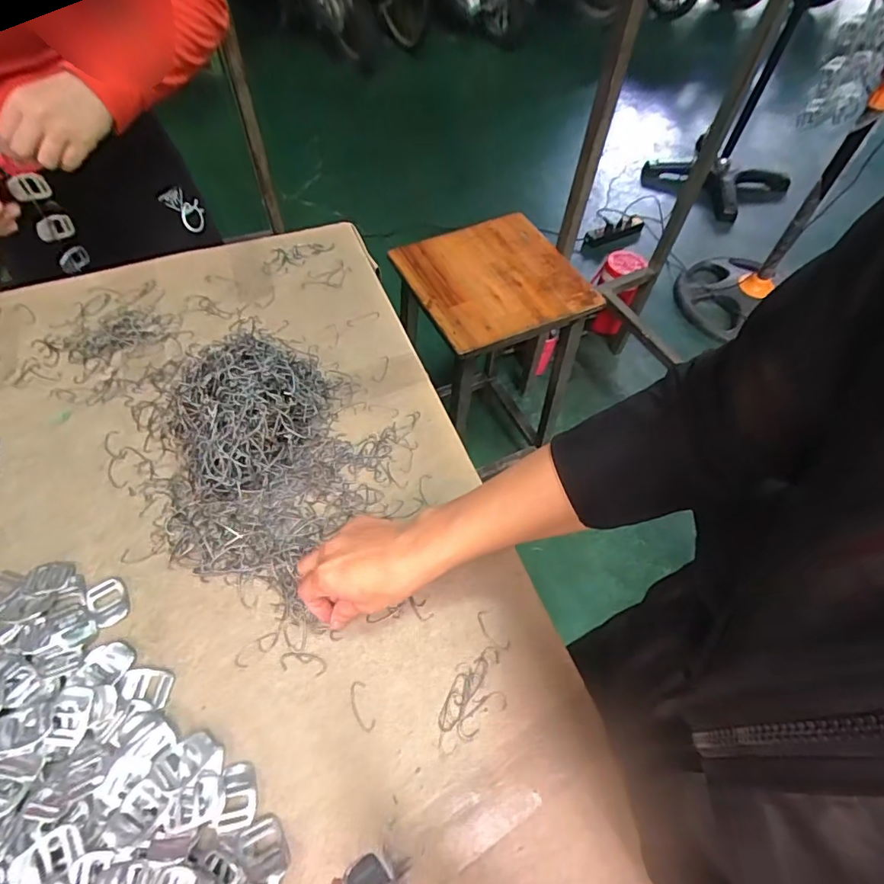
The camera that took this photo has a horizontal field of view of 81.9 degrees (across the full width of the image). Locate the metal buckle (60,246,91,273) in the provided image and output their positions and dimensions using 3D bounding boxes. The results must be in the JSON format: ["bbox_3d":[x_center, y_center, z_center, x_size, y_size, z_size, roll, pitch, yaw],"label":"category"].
[{"bbox_3d":[-0.480,-0.239,0.664,0.036,0.032,0.009,-38,65,-22],"label":"metal buckle"}]

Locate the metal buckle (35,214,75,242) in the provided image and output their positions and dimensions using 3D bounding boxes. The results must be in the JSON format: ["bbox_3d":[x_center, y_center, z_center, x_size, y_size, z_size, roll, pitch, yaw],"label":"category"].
[{"bbox_3d":[-0.470,-0.260,0.618,0.039,0.030,0.007,-38,65,-22],"label":"metal buckle"}]

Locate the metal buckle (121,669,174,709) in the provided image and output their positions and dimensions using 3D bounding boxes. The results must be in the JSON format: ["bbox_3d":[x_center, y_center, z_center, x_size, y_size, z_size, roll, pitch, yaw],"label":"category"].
[{"bbox_3d":[-0.229,0.190,0.394,0.035,0.011,0.024,7,57,4],"label":"metal buckle"}]

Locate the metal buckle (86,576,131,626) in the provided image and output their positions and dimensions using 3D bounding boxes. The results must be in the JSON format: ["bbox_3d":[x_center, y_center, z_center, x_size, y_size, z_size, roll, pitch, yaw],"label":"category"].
[{"bbox_3d":[-0.281,0.135,0.429,0.029,0.005,0.039,-25,61,-16],"label":"metal buckle"}]

